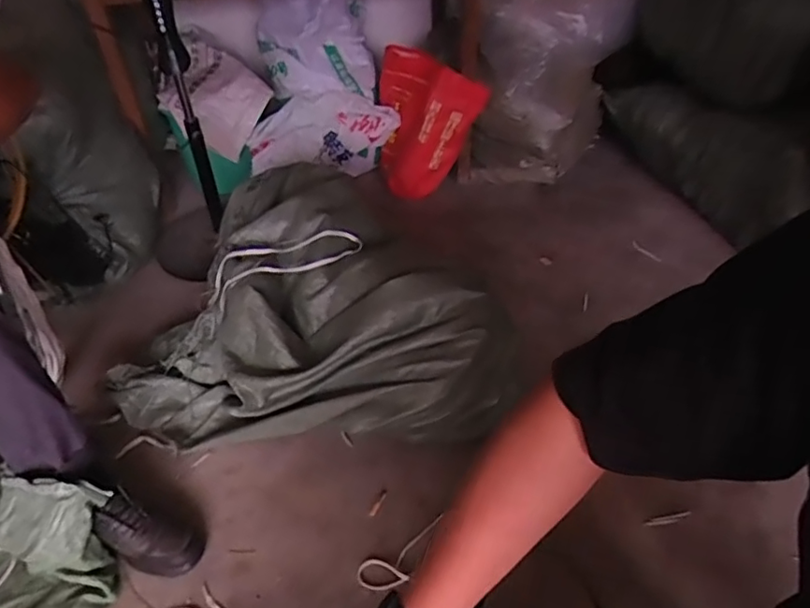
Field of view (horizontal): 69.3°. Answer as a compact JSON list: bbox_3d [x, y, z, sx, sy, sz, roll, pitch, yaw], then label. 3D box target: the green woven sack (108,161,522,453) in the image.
[{"bbox_3d":[-0.179,-0.014,1.248,0.781,0.320,0.611,6,43,5],"label":"green woven sack"}]

